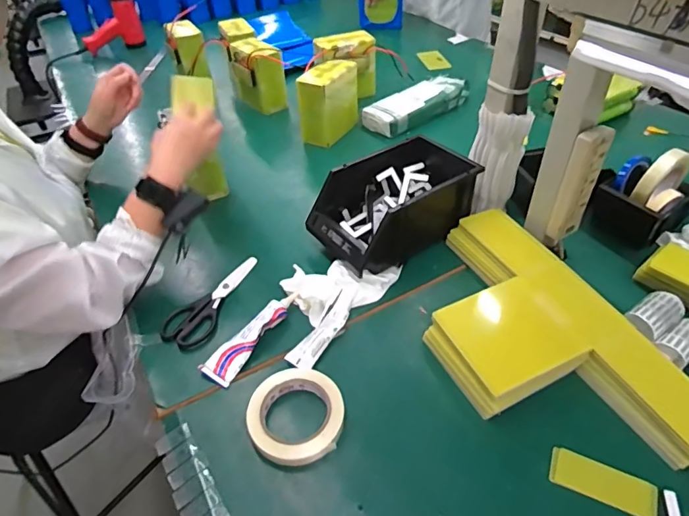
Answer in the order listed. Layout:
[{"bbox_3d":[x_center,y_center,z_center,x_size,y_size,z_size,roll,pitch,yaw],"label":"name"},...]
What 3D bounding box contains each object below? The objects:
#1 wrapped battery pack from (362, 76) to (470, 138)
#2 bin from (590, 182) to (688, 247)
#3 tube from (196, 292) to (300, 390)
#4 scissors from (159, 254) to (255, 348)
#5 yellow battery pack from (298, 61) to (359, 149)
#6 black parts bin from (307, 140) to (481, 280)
[{"bbox_3d":[0.178,-0.378,1.126,0.277,0.052,0.107,-31,50,-26],"label":"wrapped battery pack"},{"bbox_3d":[0.510,-0.090,0.777,0.158,0.074,0.107,-20,46,-16],"label":"bin"},{"bbox_3d":[-0.128,0.101,0.641,0.043,0.026,0.165,21,49,24],"label":"tube"},{"bbox_3d":[-0.206,0.059,0.712,0.073,0.016,0.193,12,46,16],"label":"scissors"},{"bbox_3d":[-0.035,-0.352,1.055,0.070,0.156,0.153,21,49,24],"label":"yellow battery pack"},{"bbox_3d":[0.086,-0.097,0.768,0.272,0.104,0.162,-26,48,-21],"label":"black parts bin"}]

